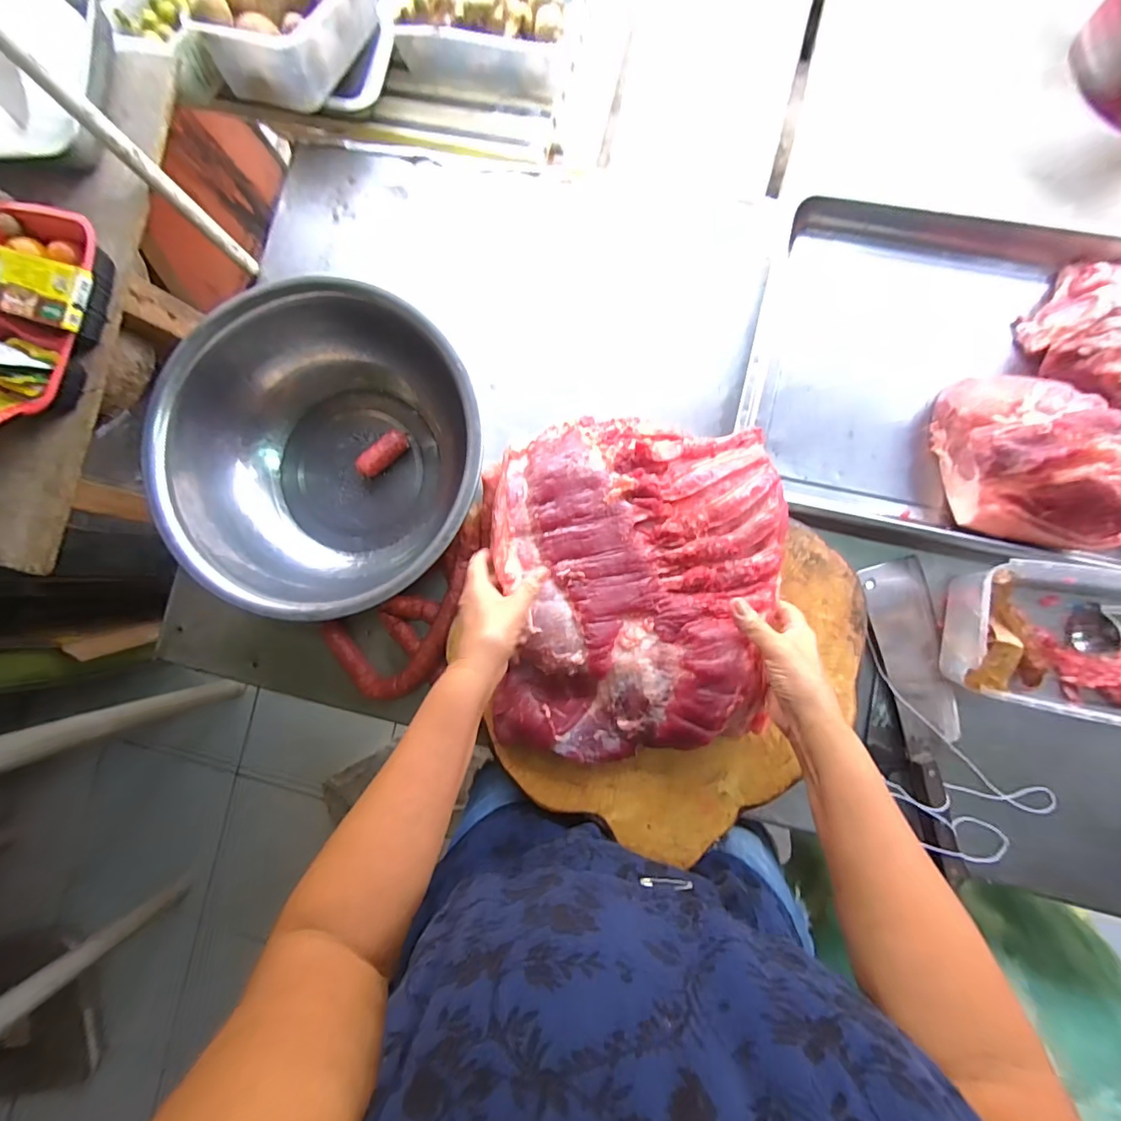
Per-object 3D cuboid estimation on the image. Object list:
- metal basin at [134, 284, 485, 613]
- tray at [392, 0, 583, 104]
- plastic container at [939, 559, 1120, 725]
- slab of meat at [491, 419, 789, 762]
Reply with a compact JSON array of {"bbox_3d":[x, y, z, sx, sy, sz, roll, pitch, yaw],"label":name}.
[{"bbox_3d":[-0.266,-0.115,0.603,0.355,0.148,0.347,0,86,5],"label":"metal basin"},{"bbox_3d":[-0.091,-0.739,0.675,0.229,0.081,0.179,15,88,5],"label":"tray"},{"bbox_3d":[0.567,0.090,0.549,0.250,0.085,0.154,9,87,5],"label":"plastic container"},{"bbox_3d":[0.076,0.024,0.509,0.285,0.063,0.339,-1,86,5],"label":"slab of meat"}]

